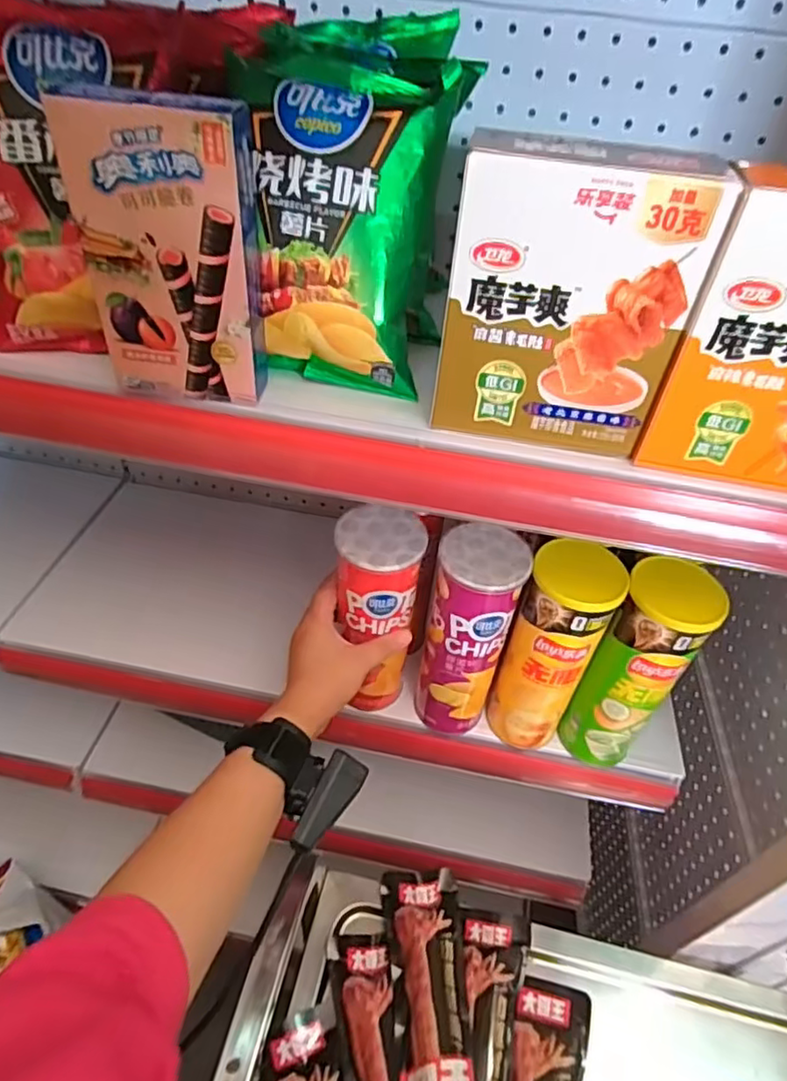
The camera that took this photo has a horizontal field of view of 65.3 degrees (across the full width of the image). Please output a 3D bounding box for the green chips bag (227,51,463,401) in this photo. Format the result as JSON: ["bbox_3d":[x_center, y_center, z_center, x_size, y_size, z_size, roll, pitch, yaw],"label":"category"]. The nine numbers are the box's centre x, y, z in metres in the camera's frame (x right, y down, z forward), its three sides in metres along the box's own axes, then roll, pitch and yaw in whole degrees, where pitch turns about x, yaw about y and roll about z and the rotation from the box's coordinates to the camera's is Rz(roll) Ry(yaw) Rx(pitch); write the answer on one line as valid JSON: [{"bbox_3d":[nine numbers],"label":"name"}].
[{"bbox_3d":[-0.035,-0.180,0.362,0.118,0.174,0.042,6,21,-5],"label":"green chips bag"}]

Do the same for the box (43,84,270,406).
[{"bbox_3d":[-0.118,-0.153,0.337,0.086,0.149,0.037,3,45,-2],"label":"box"}]

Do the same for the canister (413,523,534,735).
[{"bbox_3d":[0.063,0.084,0.533,0.066,0.207,0.063,16,46,11],"label":"canister"}]

